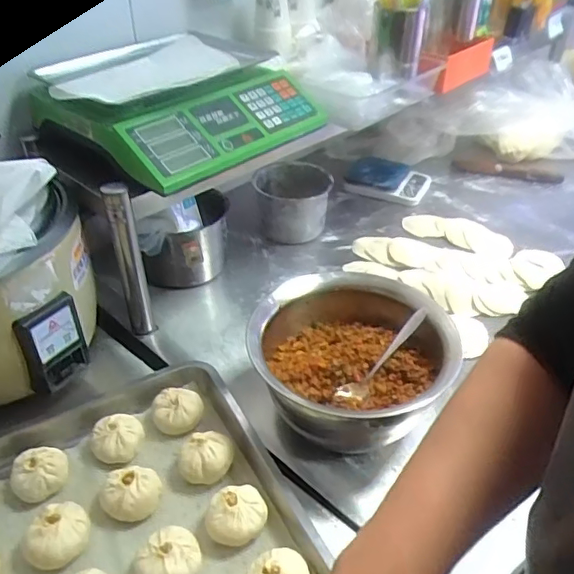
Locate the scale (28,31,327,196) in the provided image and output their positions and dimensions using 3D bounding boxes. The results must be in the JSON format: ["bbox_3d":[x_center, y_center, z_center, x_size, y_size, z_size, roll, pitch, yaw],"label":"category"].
[{"bbox_3d":[-0.188,-0.299,0.898,0.355,0.117,0.355,31,47,34],"label":"scale"}]

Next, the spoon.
[{"bbox_3d":[0.128,0.089,0.728,0.163,0.022,0.029,-45,52,-13],"label":"spoon"}]

